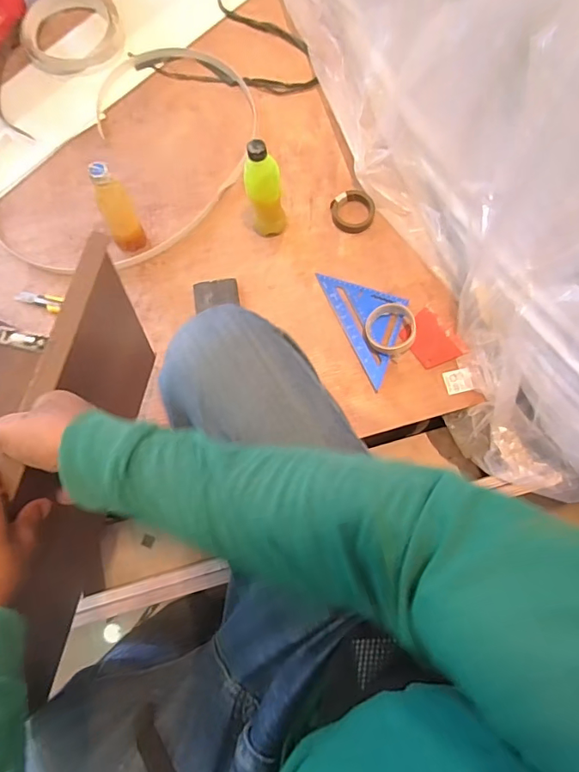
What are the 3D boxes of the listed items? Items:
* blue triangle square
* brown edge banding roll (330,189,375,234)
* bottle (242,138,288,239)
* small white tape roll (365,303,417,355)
[{"bbox_3d":[0.158,-0.127,0.904,0.124,0.028,0.229,-25,76,-5],"label":"blue triangle square"},{"bbox_3d":[0.124,-0.339,0.944,0.080,0.026,0.089,38,79,10],"label":"brown edge banding roll"},{"bbox_3d":[-0.041,-0.332,0.858,0.064,0.220,0.053,-6,75,0],"label":"bottle"},{"bbox_3d":[0.182,-0.099,0.886,0.091,0.041,0.092,0,75,1],"label":"small white tape roll"}]

